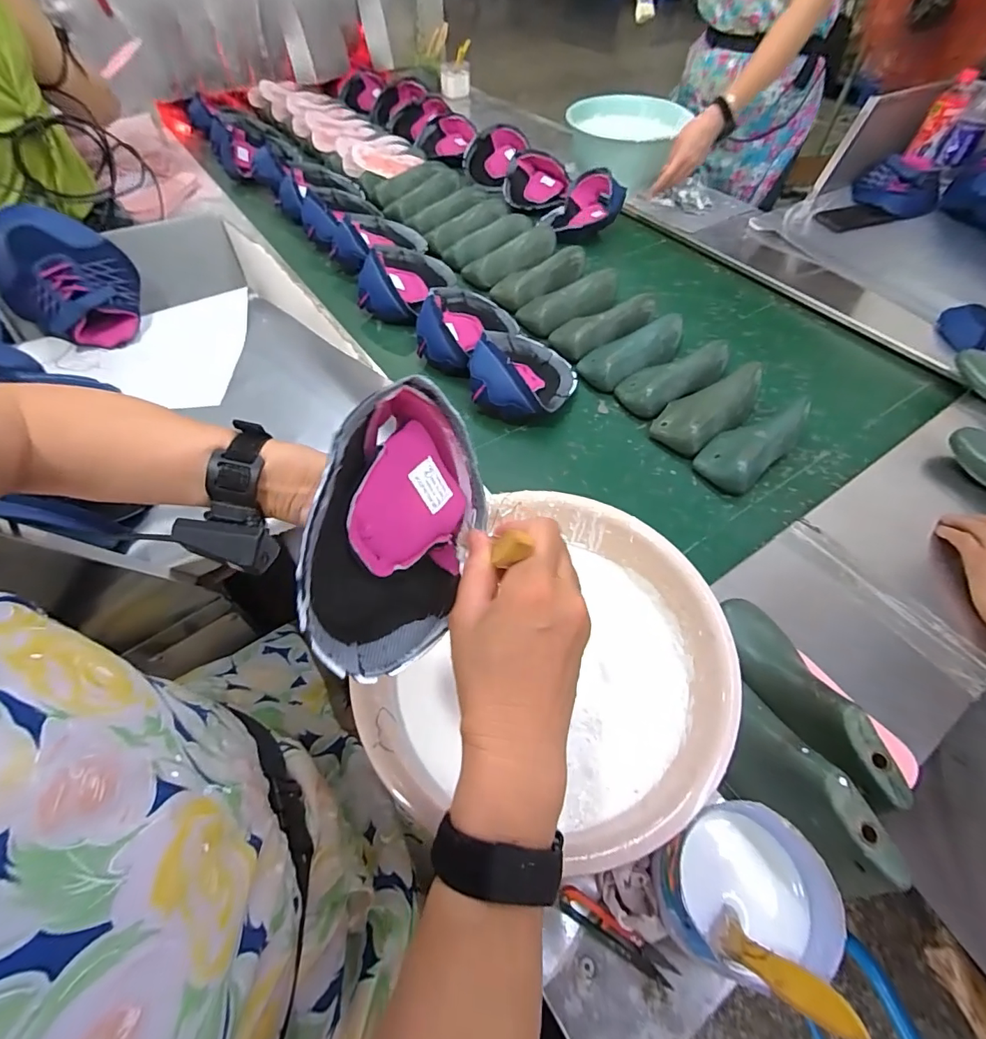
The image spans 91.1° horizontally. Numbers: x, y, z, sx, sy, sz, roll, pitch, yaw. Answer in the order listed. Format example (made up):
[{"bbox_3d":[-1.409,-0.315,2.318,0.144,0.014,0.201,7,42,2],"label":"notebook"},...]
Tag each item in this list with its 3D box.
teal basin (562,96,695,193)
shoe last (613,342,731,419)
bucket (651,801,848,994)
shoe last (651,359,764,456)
[{"bbox_3d":[0.333,-0.993,1.272,0.292,0.118,0.318,0,55,0],"label":"teal basin"},{"bbox_3d":[0.302,-0.238,0.795,0.195,0.063,0.092,-21,57,-15],"label":"shoe last"},{"bbox_3d":[0.177,0.276,0.361,0.101,0.097,0.094,-19,57,-13],"label":"bucket"},{"bbox_3d":[0.340,-0.173,0.747,0.201,0.061,0.096,-33,61,-8],"label":"shoe last"}]

